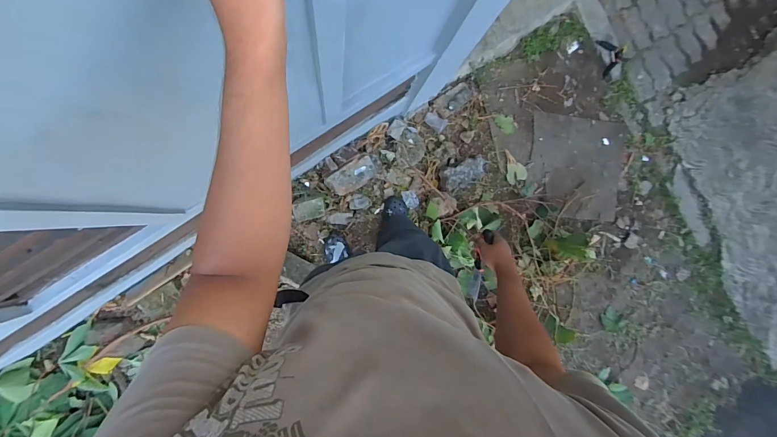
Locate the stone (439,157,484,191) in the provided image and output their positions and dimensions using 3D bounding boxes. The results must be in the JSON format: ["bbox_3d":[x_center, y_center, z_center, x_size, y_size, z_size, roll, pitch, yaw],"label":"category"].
[{"bbox_3d":[0.344,-0.202,1.637,0.233,0.080,0.106,-23,94,-7],"label":"stone"}]

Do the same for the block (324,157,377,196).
[{"bbox_3d":[-0.151,-0.171,1.491,0.210,0.052,0.103,-29,94,-7],"label":"block"}]

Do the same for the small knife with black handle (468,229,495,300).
[{"bbox_3d":[0.228,0.120,0.906,0.024,0.042,0.208,-3,124,-8],"label":"small knife with black handle"}]

